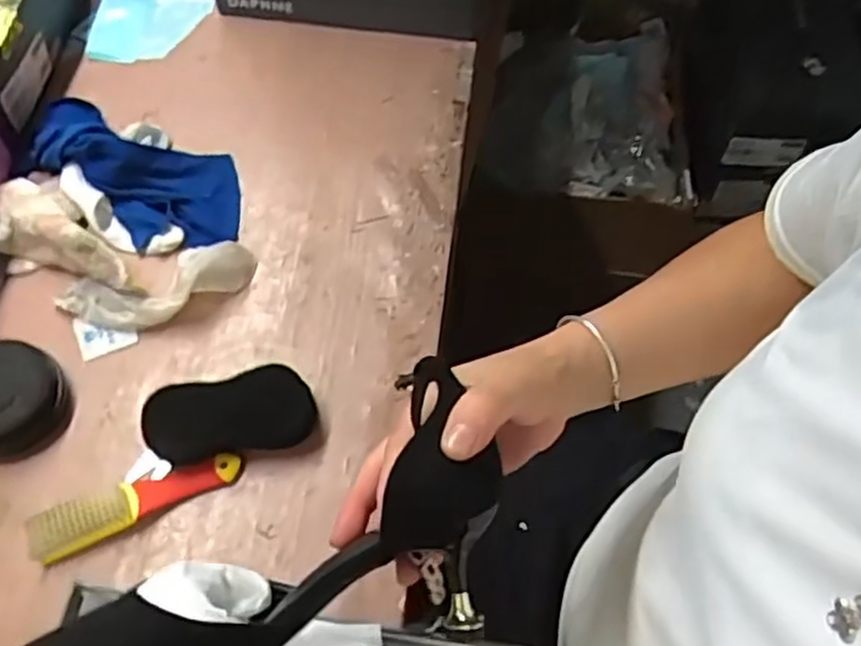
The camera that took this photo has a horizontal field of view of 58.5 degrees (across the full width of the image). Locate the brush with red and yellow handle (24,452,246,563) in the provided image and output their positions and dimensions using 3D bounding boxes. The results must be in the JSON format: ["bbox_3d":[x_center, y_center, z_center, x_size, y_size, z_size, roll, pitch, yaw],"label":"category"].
[{"bbox_3d":[-0.227,0.134,0.586,0.160,0.021,0.039,-18,62,-12],"label":"brush with red and yellow handle"}]

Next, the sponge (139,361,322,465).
[{"bbox_3d":[-0.160,0.075,0.618,0.131,0.036,0.060,-10,61,-8],"label":"sponge"}]

